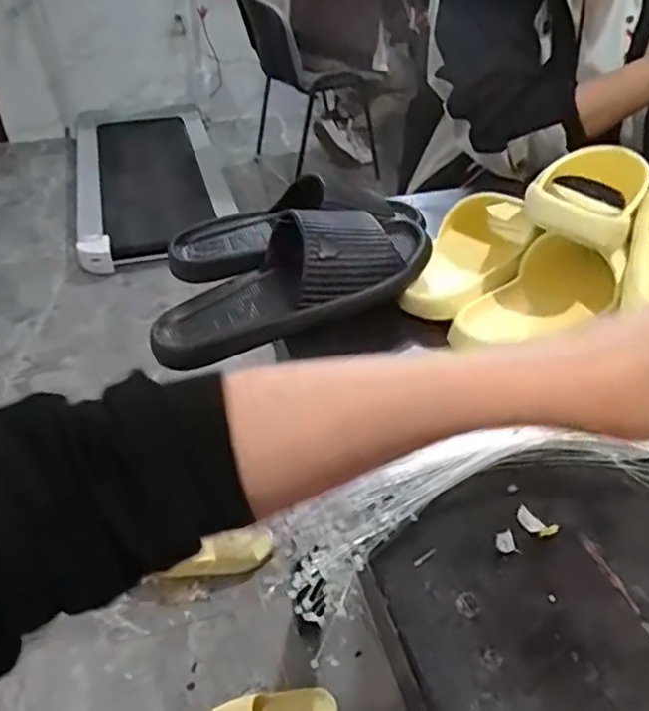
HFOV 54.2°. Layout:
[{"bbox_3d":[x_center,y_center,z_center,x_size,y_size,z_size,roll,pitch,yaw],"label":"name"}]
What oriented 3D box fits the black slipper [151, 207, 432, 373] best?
[{"bbox_3d":[-0.035,-0.071,0.574,0.266,0.069,0.107,-24,41,0],"label":"black slipper"}]

